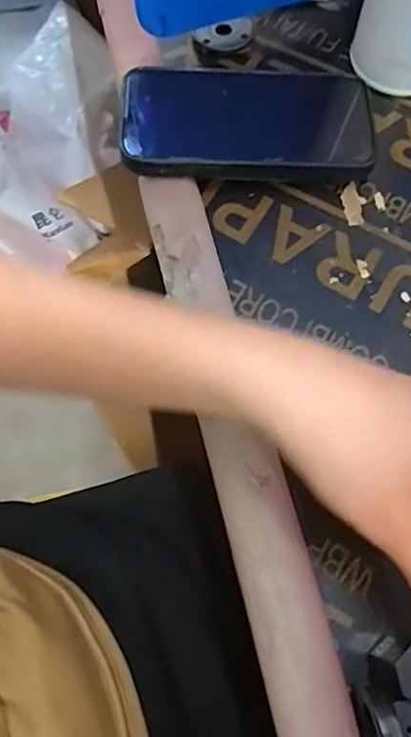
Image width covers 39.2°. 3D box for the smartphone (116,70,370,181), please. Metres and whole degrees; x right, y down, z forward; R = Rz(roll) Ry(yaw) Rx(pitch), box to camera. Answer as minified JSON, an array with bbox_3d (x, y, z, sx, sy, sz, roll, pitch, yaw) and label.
[{"bbox_3d":[0.026,-0.146,0.345,0.148,0.016,0.074,-1,65,-7],"label":"smartphone"}]

